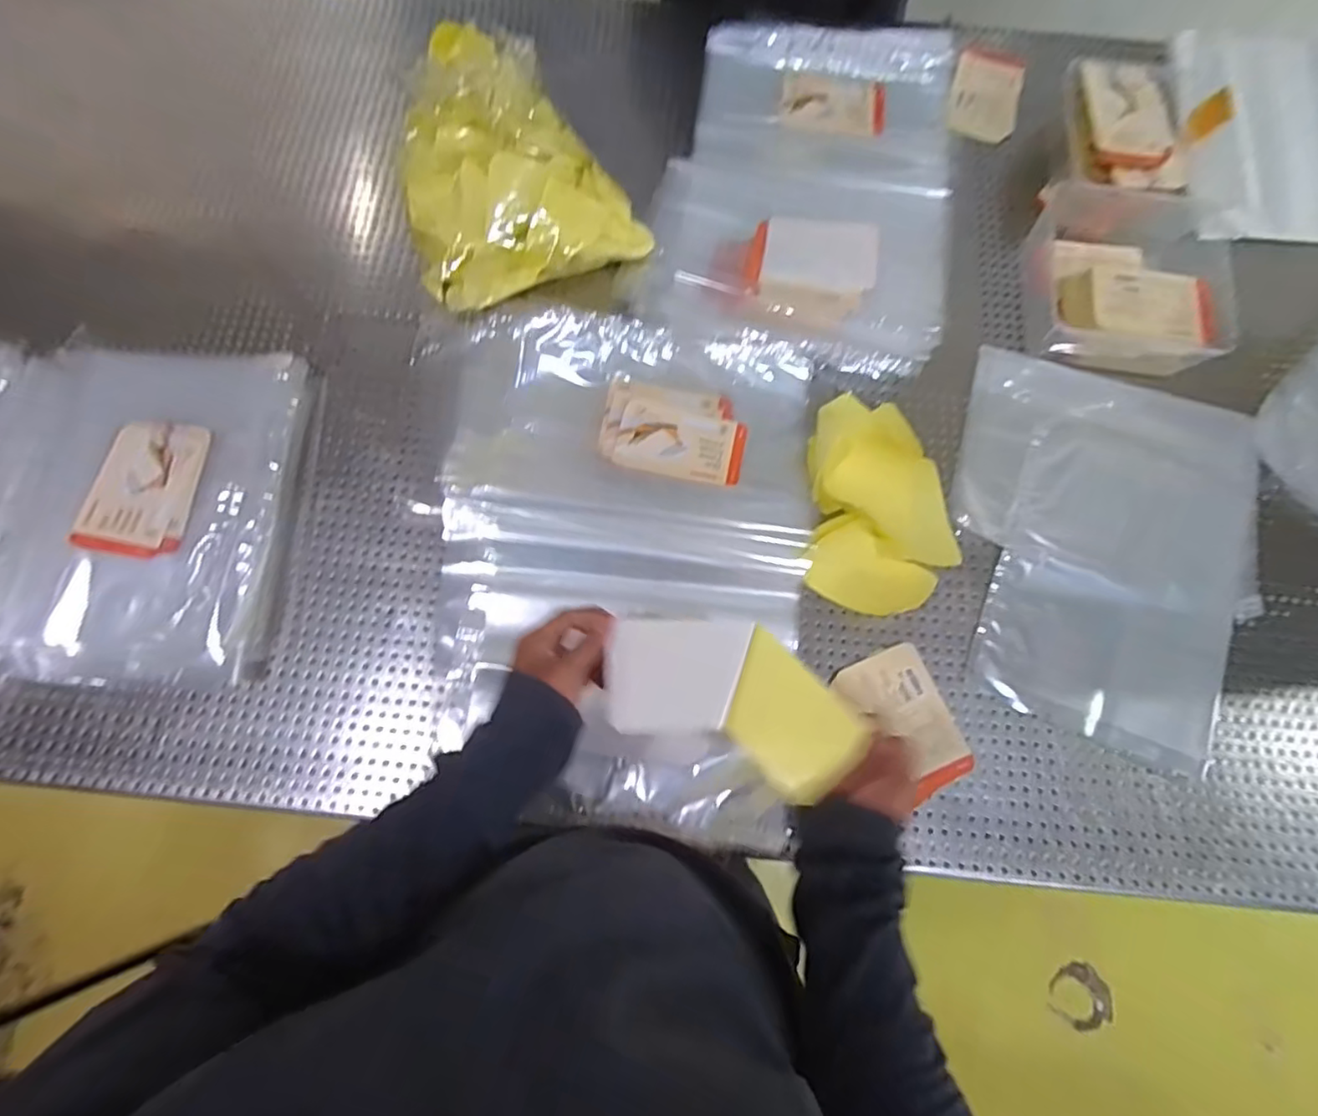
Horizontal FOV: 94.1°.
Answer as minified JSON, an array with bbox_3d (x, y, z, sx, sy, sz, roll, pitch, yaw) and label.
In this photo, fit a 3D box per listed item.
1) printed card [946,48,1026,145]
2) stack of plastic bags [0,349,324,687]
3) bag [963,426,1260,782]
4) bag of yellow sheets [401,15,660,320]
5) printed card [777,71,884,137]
[{"bbox_3d":[0.425,-0.602,0.797,0.084,0.009,0.142,13,77,7],"label":"printed card"},{"bbox_3d":[-0.494,-0.055,0.604,0.256,0.084,0.352,7,75,0],"label":"stack of plastic bags"},{"bbox_3d":[0.472,0.011,0.629,0.233,0.017,0.352,22,76,4],"label":"bag"},{"bbox_3d":[-0.183,-0.455,0.685,0.246,0.102,0.300,-23,77,-7],"label":"bag of yellow sheets"},{"bbox_3d":[0.222,-0.580,0.781,0.127,0.009,0.089,11,80,6],"label":"printed card"}]

